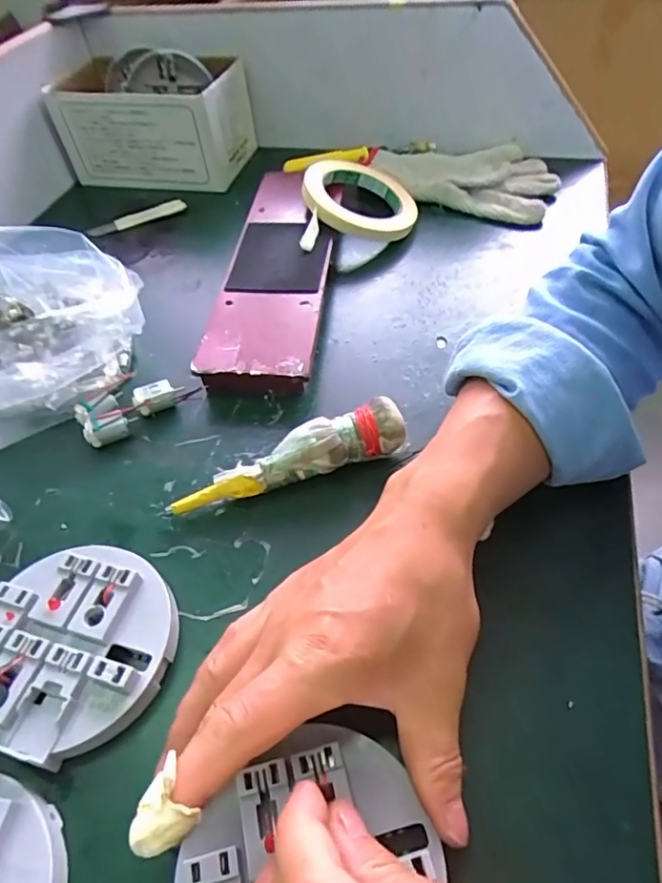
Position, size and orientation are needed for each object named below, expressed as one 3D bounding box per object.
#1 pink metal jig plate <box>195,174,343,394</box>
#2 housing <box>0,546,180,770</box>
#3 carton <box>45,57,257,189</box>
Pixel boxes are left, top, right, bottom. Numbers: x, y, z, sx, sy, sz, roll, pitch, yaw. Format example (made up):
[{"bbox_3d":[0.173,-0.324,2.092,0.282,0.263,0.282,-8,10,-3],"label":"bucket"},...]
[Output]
[{"bbox_3d":[-0.041,-0.152,0.463,0.081,0.027,0.284,3,51,7],"label":"pink metal jig plate"},{"bbox_3d":[-0.132,0.104,0.278,0.099,0.027,0.099,-3,51,3],"label":"housing"},{"bbox_3d":[-0.193,-0.359,0.598,0.188,0.108,0.119,9,52,12],"label":"carton"}]

